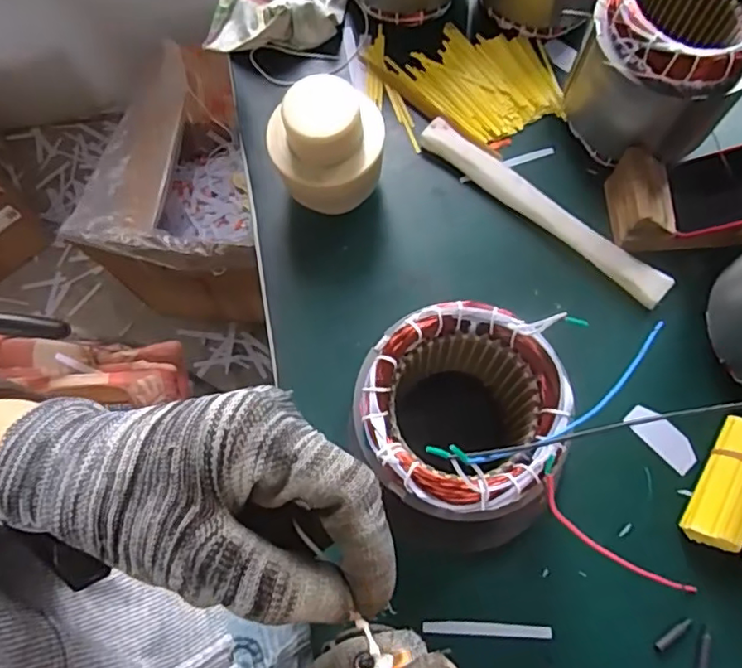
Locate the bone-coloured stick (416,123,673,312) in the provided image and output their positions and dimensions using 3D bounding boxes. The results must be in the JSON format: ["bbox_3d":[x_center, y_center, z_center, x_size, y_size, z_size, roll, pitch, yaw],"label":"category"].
[{"bbox_3d":[0.179,-0.131,0.619,0.296,0.028,0.032,40,78,13],"label":"bone-coloured stick"}]

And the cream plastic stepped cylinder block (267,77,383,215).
[{"bbox_3d":[-0.040,-0.178,0.575,0.106,0.116,0.089,-27,73,-6],"label":"cream plastic stepped cylinder block"}]

